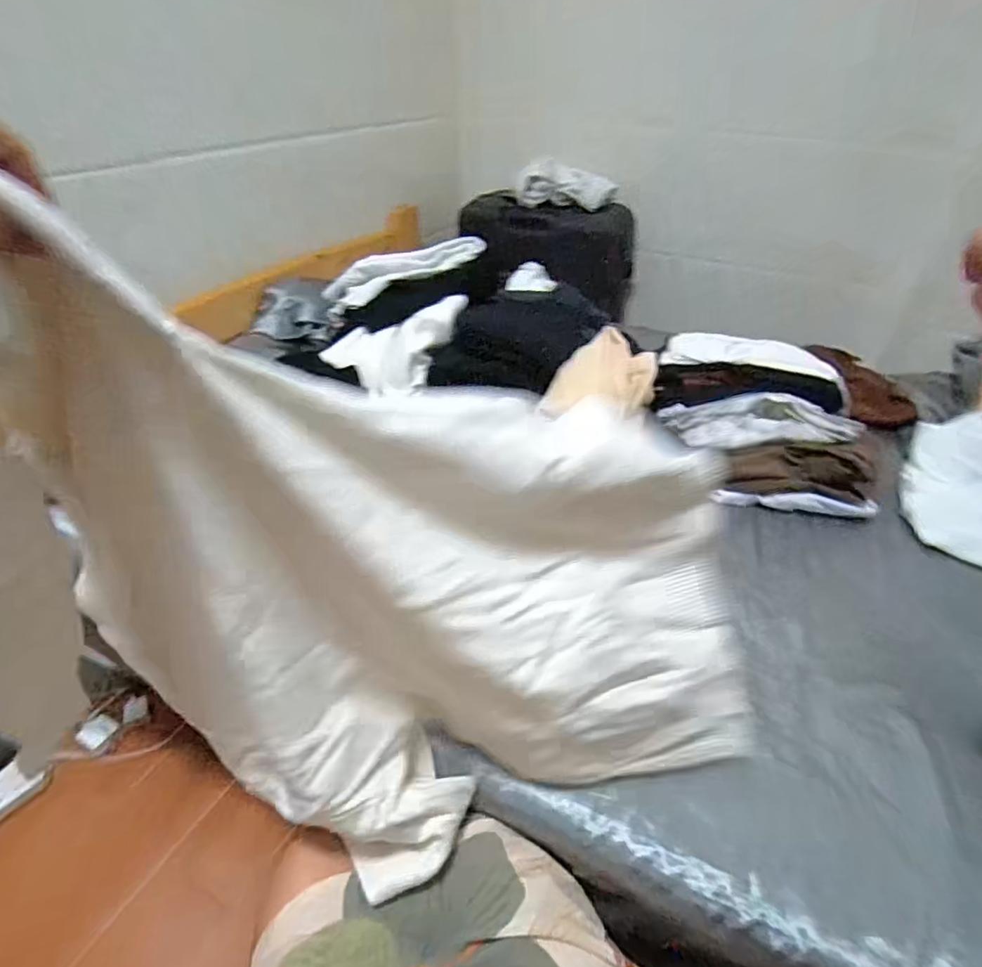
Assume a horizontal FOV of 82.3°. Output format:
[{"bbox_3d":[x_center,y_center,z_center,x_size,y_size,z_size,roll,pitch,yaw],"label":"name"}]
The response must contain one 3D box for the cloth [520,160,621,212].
[{"bbox_3d":[0.205,-0.790,1.486,0.290,0.103,0.076,-8,39,-10],"label":"cloth"}]

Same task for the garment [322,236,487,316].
[{"bbox_3d":[-0.169,-0.418,1.101,0.330,0.073,0.107,-20,41,-2],"label":"garment"}]

